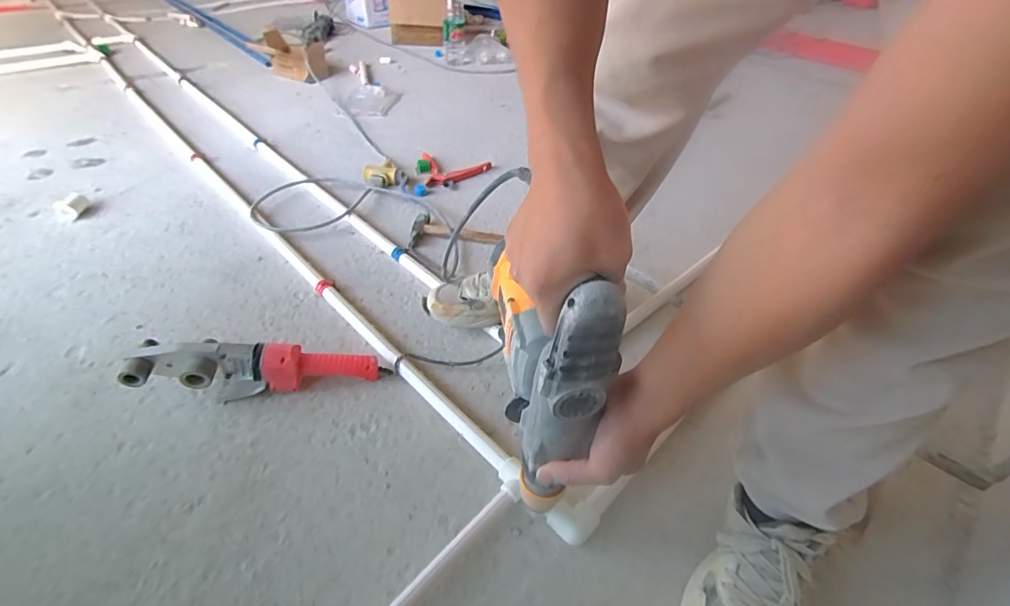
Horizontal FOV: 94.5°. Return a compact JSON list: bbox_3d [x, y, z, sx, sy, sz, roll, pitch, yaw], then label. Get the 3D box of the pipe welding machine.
[{"bbox_3d":[-0.367,0.097,0.715,0.331,0.102,0.064,-5,43,-10],"label":"pipe welding machine"}]

